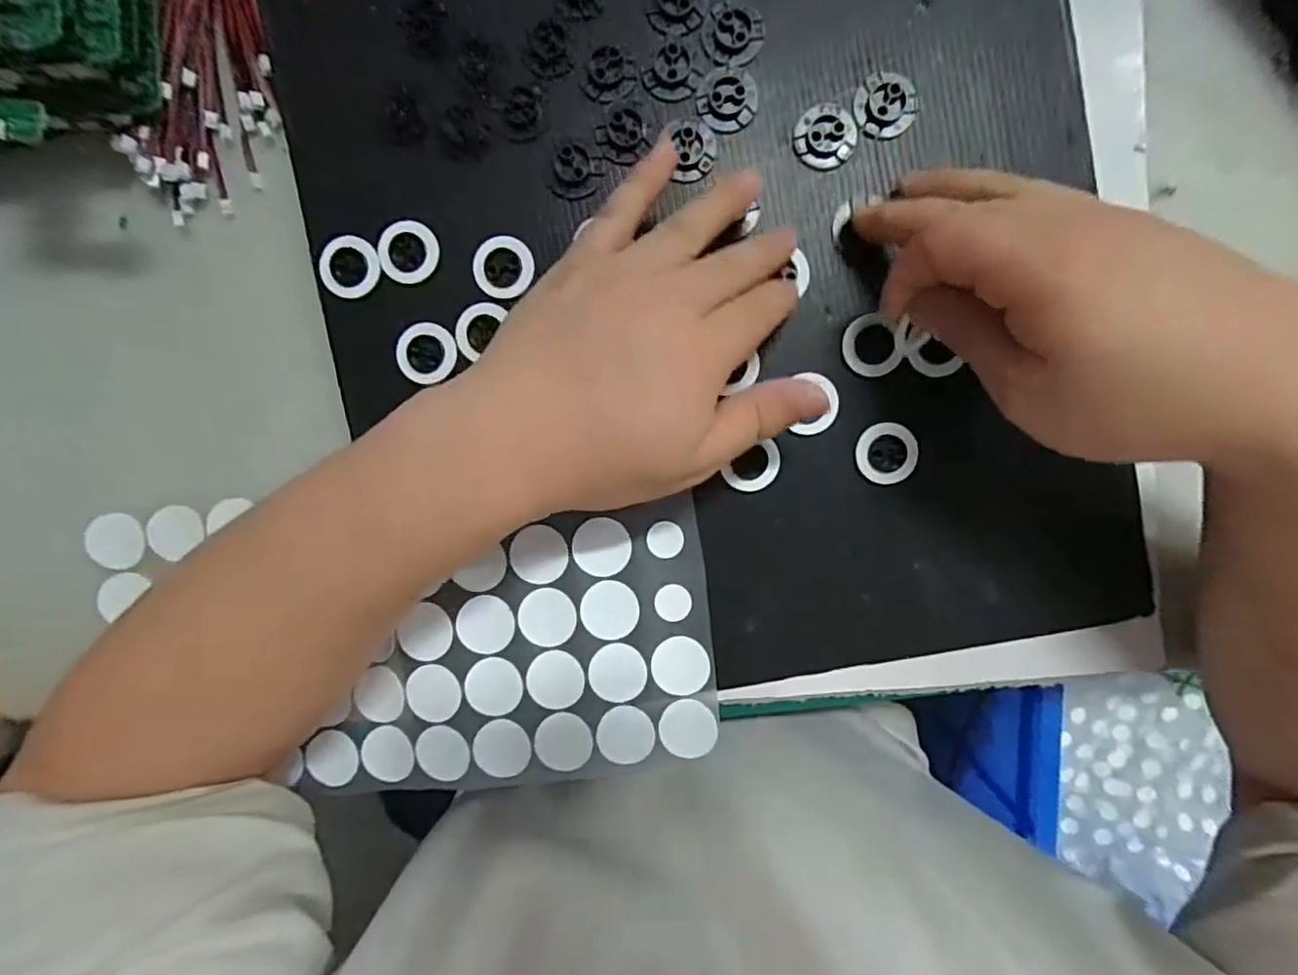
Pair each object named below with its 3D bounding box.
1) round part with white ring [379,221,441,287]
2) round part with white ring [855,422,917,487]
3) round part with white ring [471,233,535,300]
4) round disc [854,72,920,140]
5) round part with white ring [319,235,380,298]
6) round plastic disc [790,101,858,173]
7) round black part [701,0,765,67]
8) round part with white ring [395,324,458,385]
[{"bbox_3d":[-0.114,-0.112,0.279,0.027,0.004,0.028,0,92,2],"label":"round part with white ring"},{"bbox_3d":[0.111,-0.016,0.278,0.027,0.008,0.028,0,92,2],"label":"round part with white ring"},{"bbox_3d":[-0.069,-0.104,0.276,0.027,0.004,0.028,0,92,2],"label":"round part with white ring"},{"bbox_3d":[0.109,-0.174,0.270,0.028,0.008,0.026,0,92,2],"label":"round disc"},{"bbox_3d":[-0.142,-0.105,0.279,0.028,0.004,0.028,0,92,2],"label":"round part with white ring"},{"bbox_3d":[0.081,-0.162,0.270,0.028,0.006,0.031,14,93,1],"label":"round plastic disc"},{"bbox_3d":[0.038,-0.205,0.268,0.027,0.004,0.026,0,92,2],"label":"round black part"},{"bbox_3d":[-0.106,-0.064,0.283,0.027,0.006,0.028,0,92,2],"label":"round part with white ring"}]

